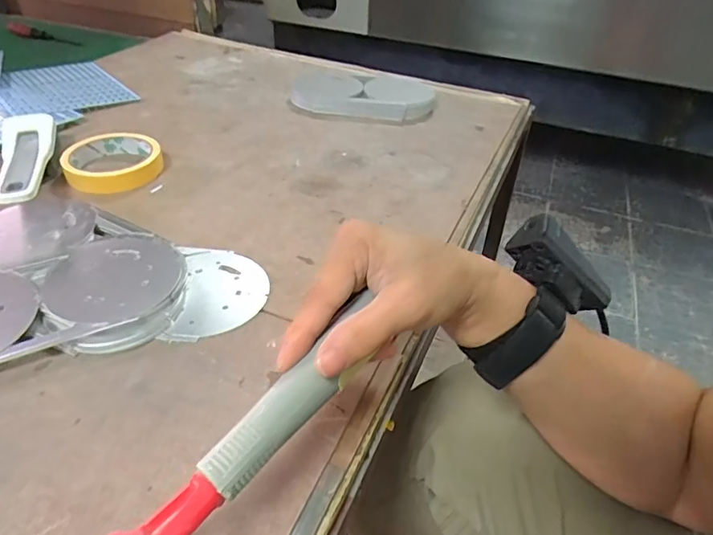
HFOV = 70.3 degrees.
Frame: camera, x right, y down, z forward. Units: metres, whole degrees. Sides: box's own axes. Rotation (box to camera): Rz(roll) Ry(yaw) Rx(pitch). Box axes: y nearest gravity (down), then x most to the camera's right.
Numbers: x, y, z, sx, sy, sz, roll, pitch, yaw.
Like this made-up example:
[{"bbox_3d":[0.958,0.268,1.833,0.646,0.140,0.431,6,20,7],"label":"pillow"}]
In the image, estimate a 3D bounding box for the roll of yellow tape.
[{"bbox_3d":[-0.258,-0.114,0.537,0.093,0.021,0.093,-3,40,-8],"label":"roll of yellow tape"}]

